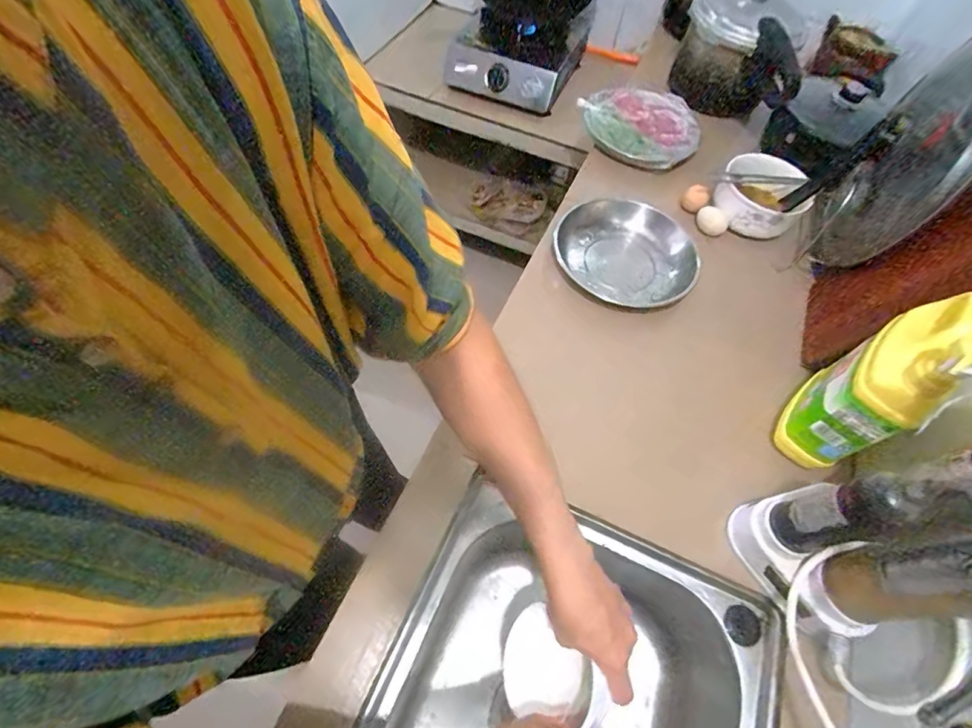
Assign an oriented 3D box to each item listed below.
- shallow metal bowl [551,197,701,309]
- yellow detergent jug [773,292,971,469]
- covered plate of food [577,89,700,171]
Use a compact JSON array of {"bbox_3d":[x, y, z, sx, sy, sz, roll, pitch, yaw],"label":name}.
[{"bbox_3d":[0.218,-0.171,0.746,0.225,0.069,0.203,39,64,18],"label":"shallow metal bowl"},{"bbox_3d":[0.424,0.020,0.499,0.120,0.226,0.070,-37,68,-22],"label":"yellow detergent jug"},{"bbox_3d":[0.309,-0.476,0.915,0.234,0.044,0.242,1,59,-2],"label":"covered plate of food"}]

